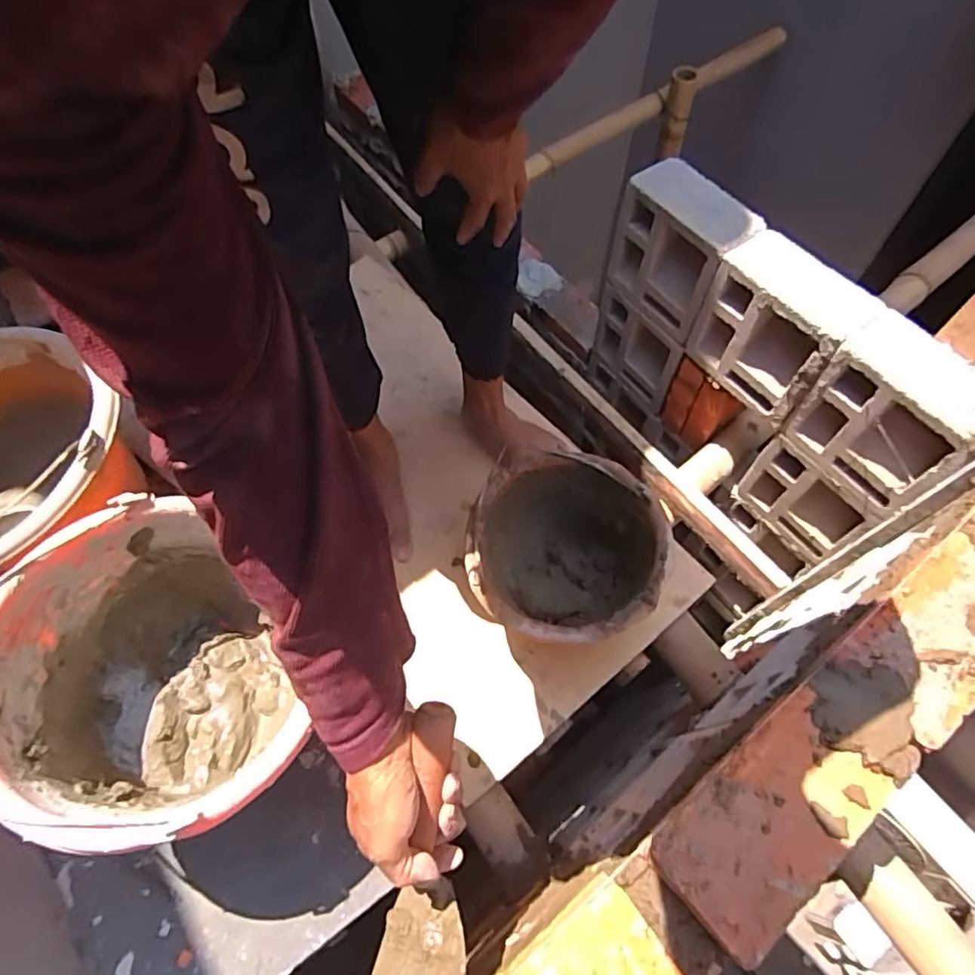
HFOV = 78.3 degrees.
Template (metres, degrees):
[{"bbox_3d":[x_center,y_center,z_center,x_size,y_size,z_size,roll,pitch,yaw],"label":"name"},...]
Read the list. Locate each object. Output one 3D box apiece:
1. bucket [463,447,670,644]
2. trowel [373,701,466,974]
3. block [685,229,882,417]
[{"bbox_3d":[0.098,0.088,0.797,0.237,0.127,0.242,-1,63,1],"label":"bucket"},{"bbox_3d":[-0.046,0.311,0.451,0.069,0.075,0.299,10,92,7],"label":"trowel"},{"bbox_3d":[0.426,-0.240,0.904,0.119,0.190,0.207,-39,68,-16],"label":"block"}]

